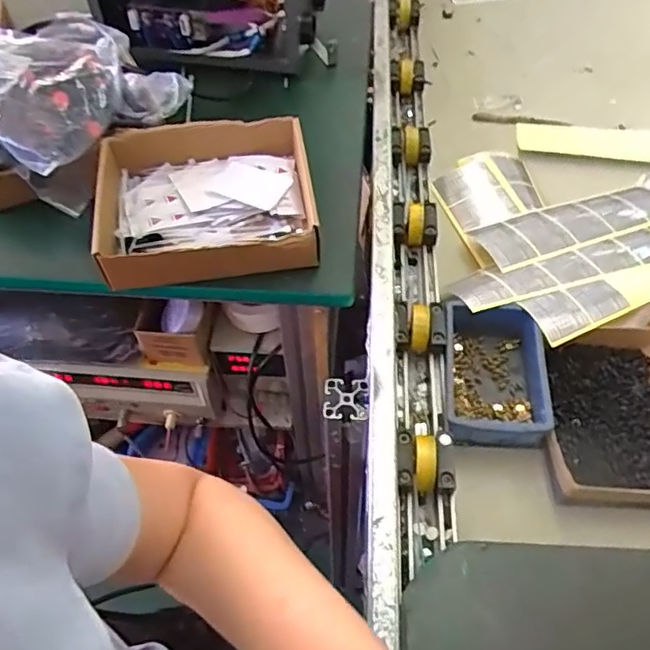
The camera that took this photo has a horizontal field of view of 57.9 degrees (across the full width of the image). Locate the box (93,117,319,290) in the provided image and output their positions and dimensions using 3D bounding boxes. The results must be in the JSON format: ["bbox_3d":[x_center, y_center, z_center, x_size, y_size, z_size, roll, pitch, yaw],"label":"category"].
[{"bbox_3d":[-0.127,-0.128,0.614,0.226,0.057,0.188,-7,54,-3],"label":"box"}]

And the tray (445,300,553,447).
[{"bbox_3d":[0.165,0.046,0.574,0.095,0.048,0.151,4,55,5],"label":"tray"}]

